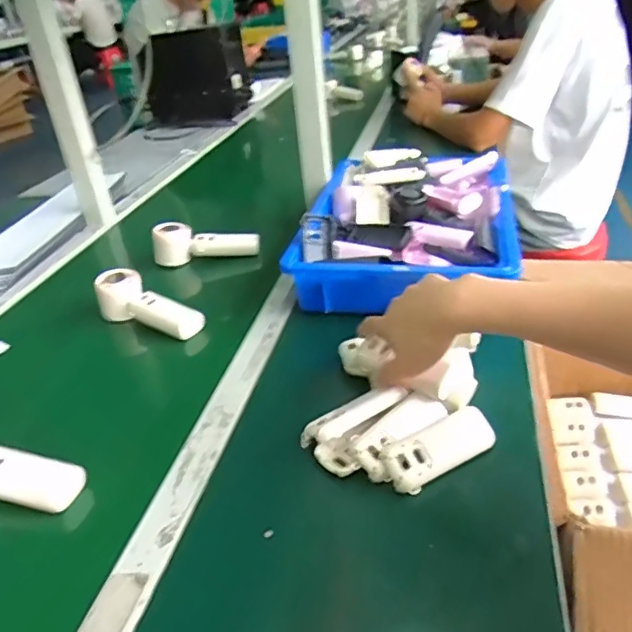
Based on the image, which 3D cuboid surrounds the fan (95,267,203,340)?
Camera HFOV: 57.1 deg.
[{"bbox_3d":[-0.228,-0.017,0.780,0.159,0.056,0.066,16,36,31],"label":"fan"}]

